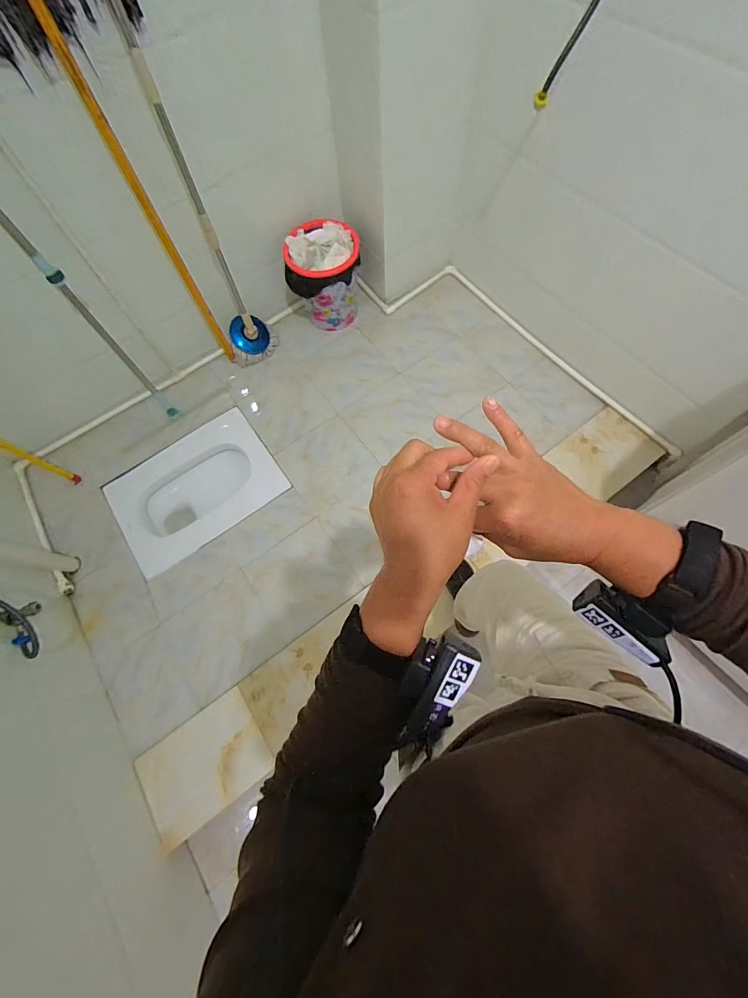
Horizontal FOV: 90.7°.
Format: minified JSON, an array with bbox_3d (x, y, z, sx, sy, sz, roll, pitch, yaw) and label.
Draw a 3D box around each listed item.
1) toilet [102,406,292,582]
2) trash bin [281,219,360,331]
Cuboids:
[{"bbox_3d":[-0.670,-0.034,1.436,0.579,0.159,0.428,-34,72,-10],"label":"toilet"},{"bbox_3d":[-0.188,-0.867,1.449,0.273,0.312,0.241,-6,69,0],"label":"trash bin"}]

